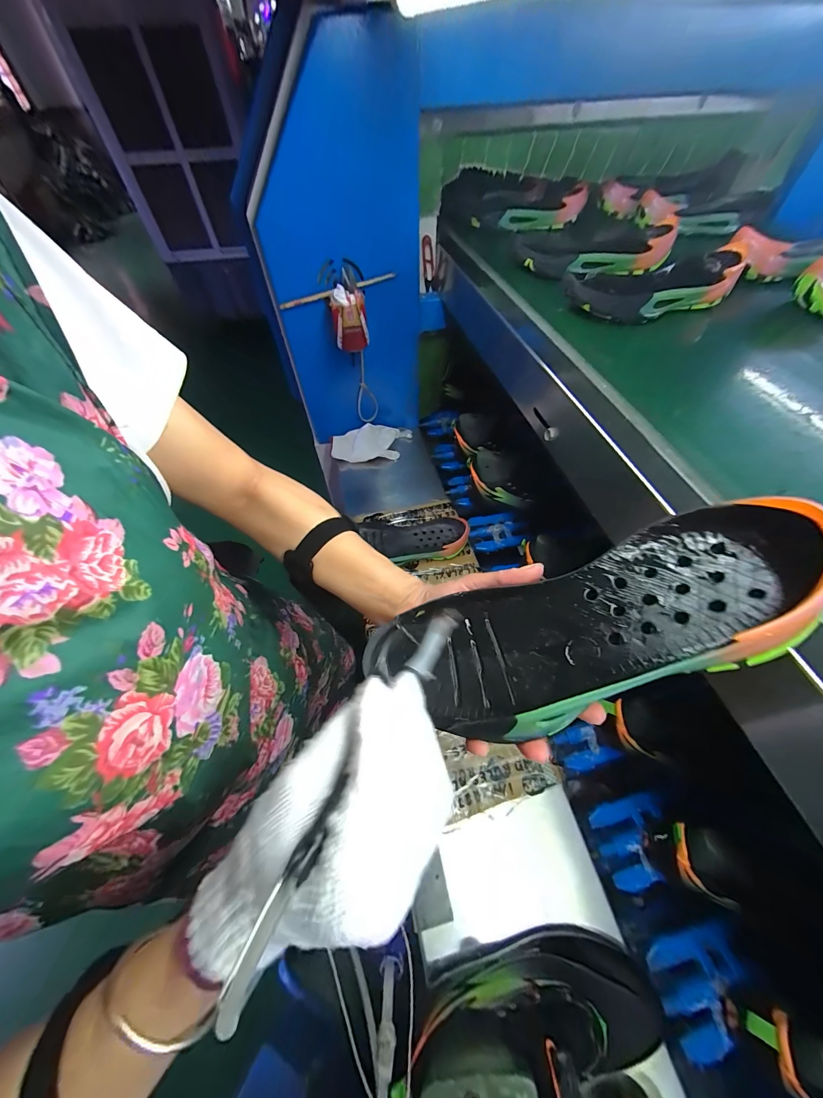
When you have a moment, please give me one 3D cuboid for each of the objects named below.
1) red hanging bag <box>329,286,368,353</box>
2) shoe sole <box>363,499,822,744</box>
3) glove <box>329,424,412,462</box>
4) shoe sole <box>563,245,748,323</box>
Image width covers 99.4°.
[{"bbox_3d":[-0.121,-0.447,0.684,0.065,0.096,0.051,-9,55,-6],"label":"red hanging bag"},{"bbox_3d":[0.092,0.052,0.216,0.259,0.040,0.094,-23,52,21],"label":"shoe sole"},{"bbox_3d":[-0.100,-0.268,0.902,0.206,0.057,0.098,-6,55,-3],"label":"glove"},{"bbox_3d":[0.348,-0.372,0.495,0.260,0.051,0.084,-16,56,-10],"label":"shoe sole"}]

